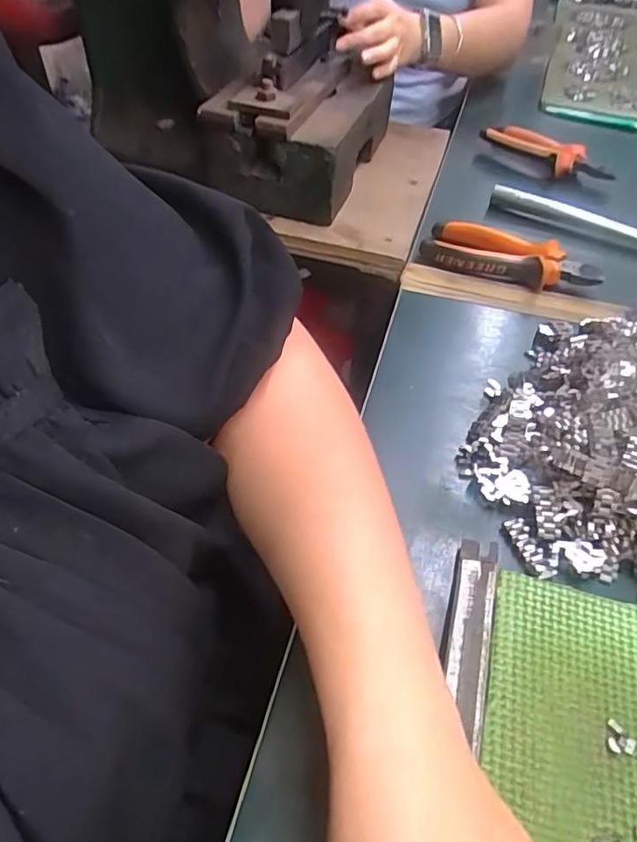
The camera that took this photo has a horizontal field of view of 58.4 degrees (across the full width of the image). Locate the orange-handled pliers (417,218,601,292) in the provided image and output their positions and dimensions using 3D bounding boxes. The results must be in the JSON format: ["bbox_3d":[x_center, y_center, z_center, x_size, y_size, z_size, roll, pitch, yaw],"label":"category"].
[{"bbox_3d":[0.166,-0.142,0.494,0.146,0.024,0.053,16,50,11],"label":"orange-handled pliers"}]

